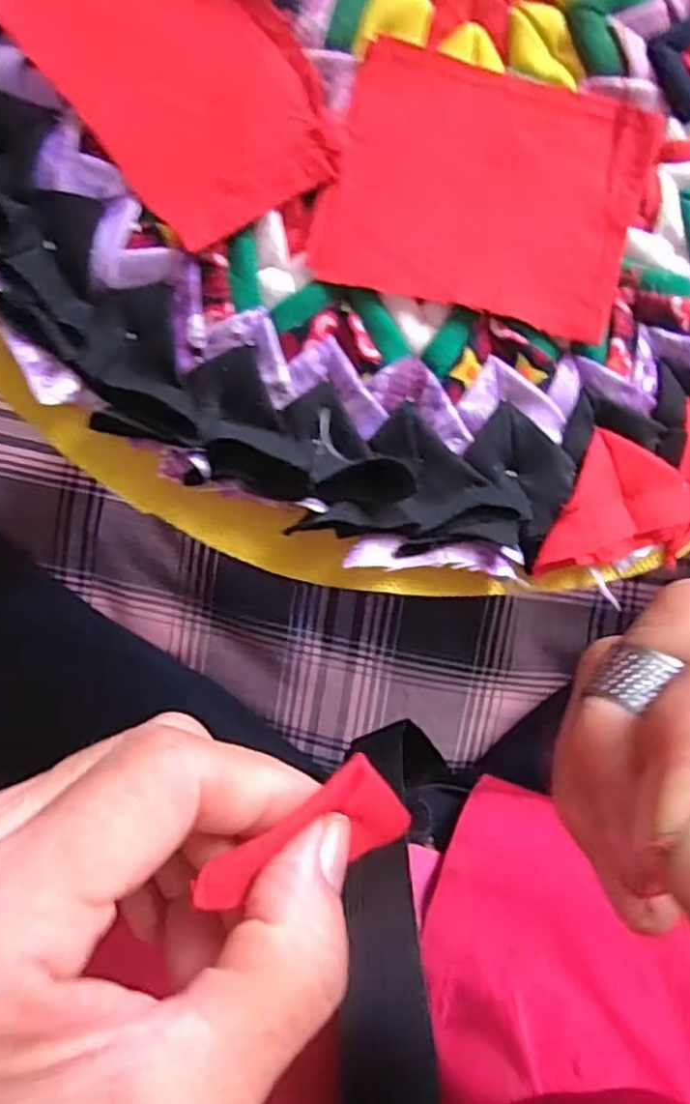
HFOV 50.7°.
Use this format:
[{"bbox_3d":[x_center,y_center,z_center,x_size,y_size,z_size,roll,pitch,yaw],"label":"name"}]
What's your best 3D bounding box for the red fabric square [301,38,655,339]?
[{"bbox_3d":[0.034,-0.084,0.170,0.070,0.006,0.054,12,97,-5],"label":"red fabric square"}]

